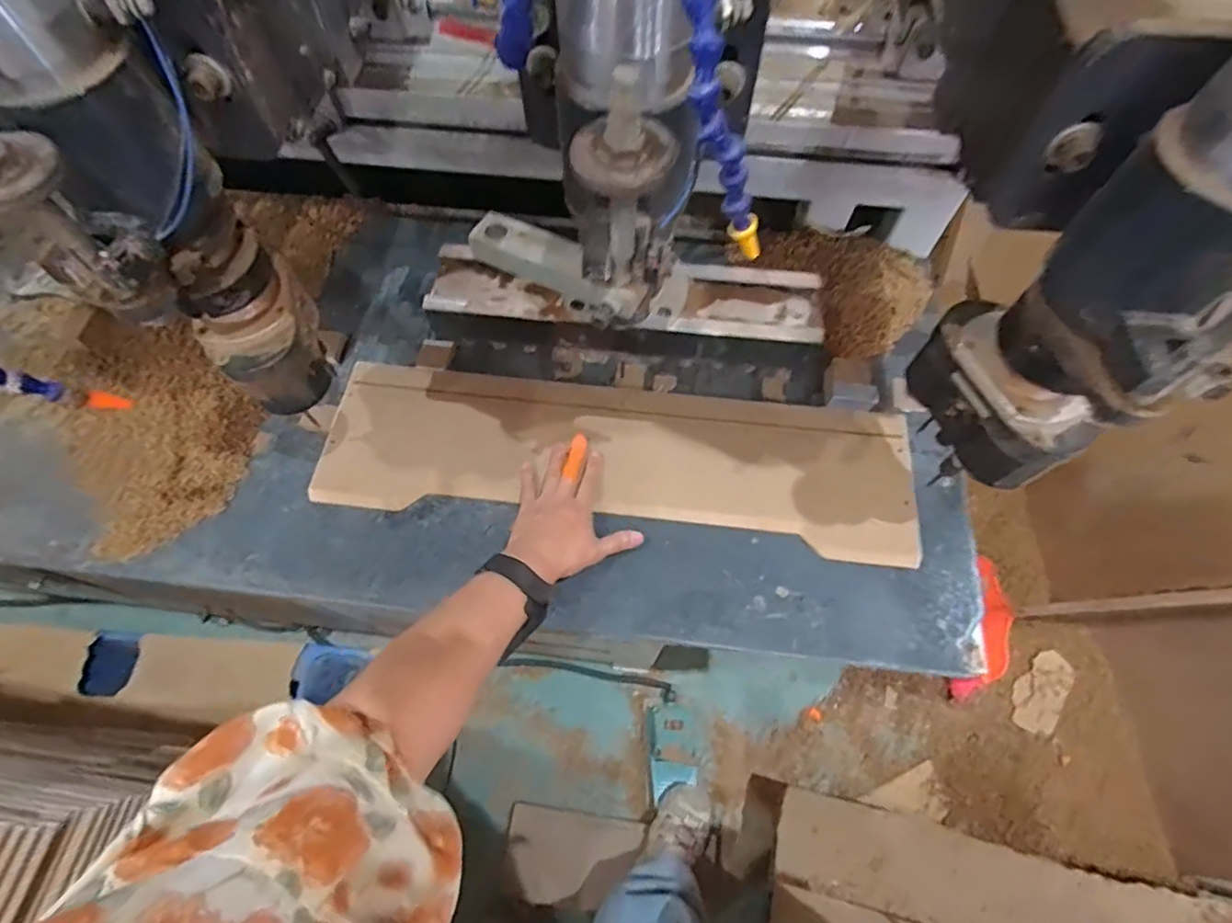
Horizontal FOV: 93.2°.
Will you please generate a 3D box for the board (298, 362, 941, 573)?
[{"bbox_3d":[-0.004,-0.005,0.657,0.648,0.017,0.168,6,66,4],"label":"board"}]

